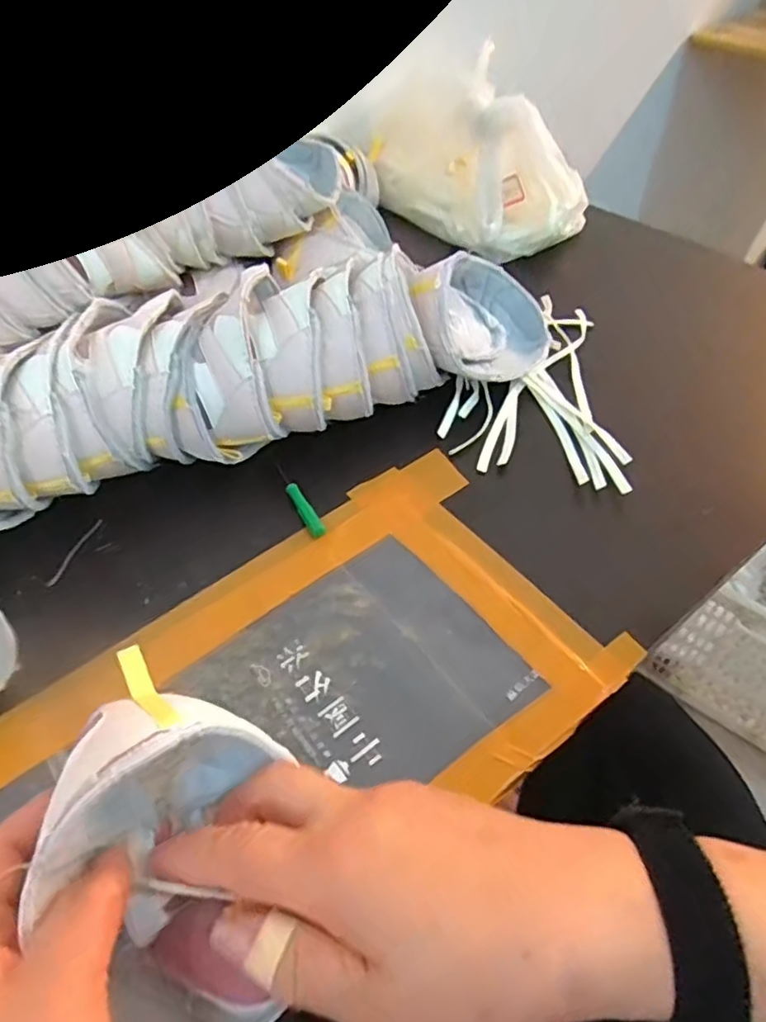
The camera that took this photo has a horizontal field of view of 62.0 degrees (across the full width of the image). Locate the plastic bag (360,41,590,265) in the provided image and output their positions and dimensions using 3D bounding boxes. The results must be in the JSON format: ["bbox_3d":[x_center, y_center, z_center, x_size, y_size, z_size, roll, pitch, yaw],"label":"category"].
[{"bbox_3d":[0.093,-0.361,0.657,0.133,0.103,0.237,-26,52,-15],"label":"plastic bag"}]

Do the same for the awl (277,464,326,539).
[{"bbox_3d":[-0.059,-0.008,0.443,0.010,0.011,0.068,-26,52,-16],"label":"awl"}]

